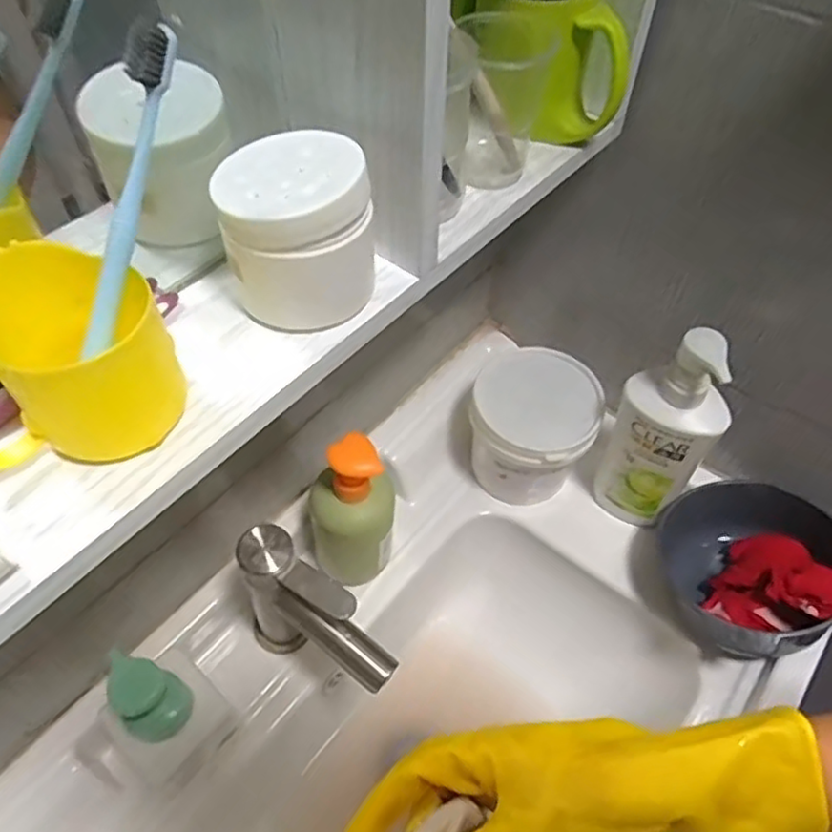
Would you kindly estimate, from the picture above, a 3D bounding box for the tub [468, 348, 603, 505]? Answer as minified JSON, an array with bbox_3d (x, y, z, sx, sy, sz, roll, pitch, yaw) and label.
[{"bbox_3d":[0.117,0.019,0.680,0.115,0.132,0.114,1,52,-1],"label":"tub"}]

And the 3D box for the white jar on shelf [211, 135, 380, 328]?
[{"bbox_3d":[-0.063,-0.098,0.356,0.074,0.079,0.075,1,52,-1],"label":"white jar on shelf"}]

